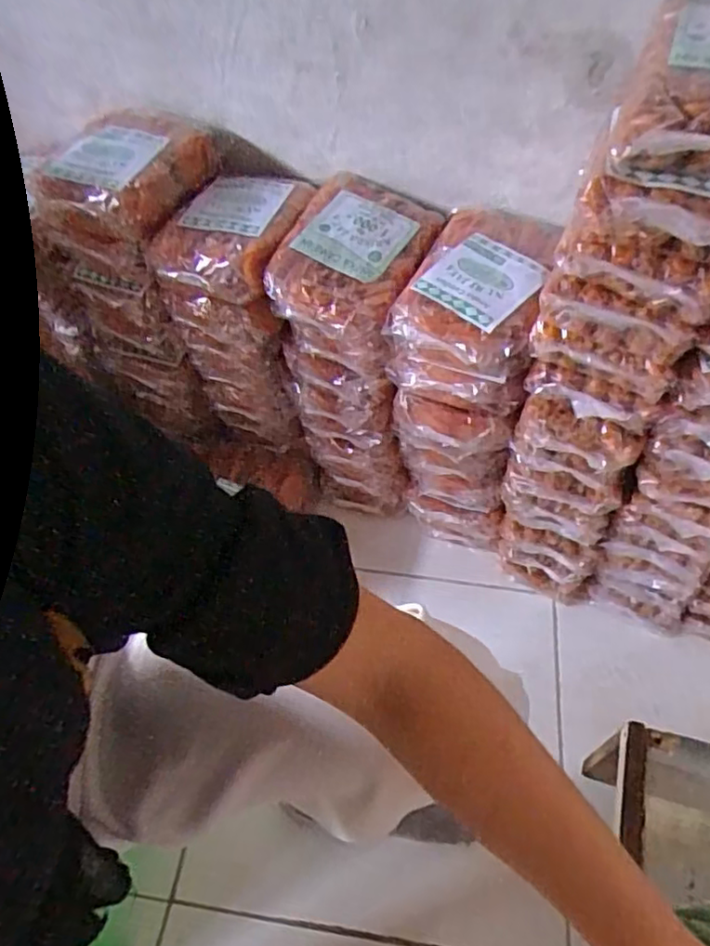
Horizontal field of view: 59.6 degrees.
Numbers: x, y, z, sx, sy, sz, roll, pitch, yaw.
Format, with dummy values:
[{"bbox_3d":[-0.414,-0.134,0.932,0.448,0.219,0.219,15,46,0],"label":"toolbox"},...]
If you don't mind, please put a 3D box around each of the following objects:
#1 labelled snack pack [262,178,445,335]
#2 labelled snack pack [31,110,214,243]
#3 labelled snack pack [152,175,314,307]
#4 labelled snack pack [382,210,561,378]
[{"bbox_3d":[0.001,-0.229,0.650,0.142,0.054,0.185,17,56,12],"label":"labelled snack pack"},{"bbox_3d":[-0.245,-0.329,0.671,0.134,0.054,0.168,21,57,15],"label":"labelled snack pack"},{"bbox_3d":[-0.129,-0.264,0.680,0.129,0.049,0.166,16,56,12],"label":"labelled snack pack"},{"bbox_3d":[0.126,-0.183,0.616,0.128,0.061,0.190,23,57,16],"label":"labelled snack pack"}]

